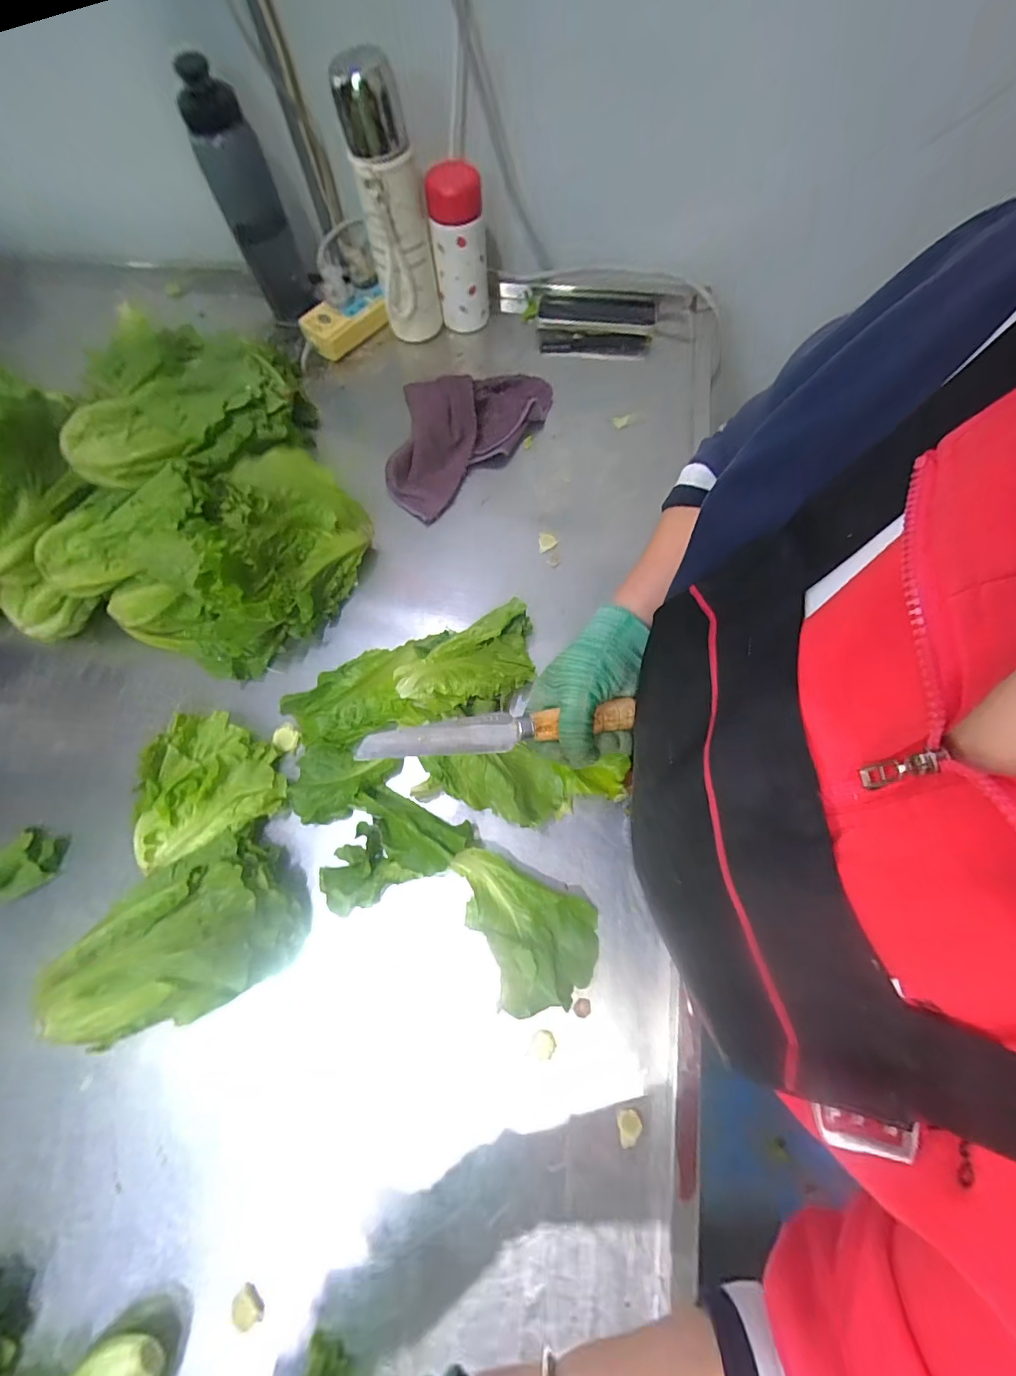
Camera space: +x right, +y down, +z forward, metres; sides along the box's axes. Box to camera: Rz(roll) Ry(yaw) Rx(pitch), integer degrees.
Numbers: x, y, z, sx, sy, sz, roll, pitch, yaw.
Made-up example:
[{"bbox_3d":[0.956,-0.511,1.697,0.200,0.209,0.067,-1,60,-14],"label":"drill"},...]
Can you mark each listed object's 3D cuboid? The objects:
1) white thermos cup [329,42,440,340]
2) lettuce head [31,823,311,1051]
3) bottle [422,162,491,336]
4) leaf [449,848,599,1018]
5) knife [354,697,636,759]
[{"bbox_3d":[-0.134,-0.564,0.594,0.076,0.236,0.081,-11,70,-3],"label":"white thermos cup"},{"bbox_3d":[-0.270,0.206,0.407,0.188,0.074,0.124,-31,72,-9],"label":"lettuce head"},{"bbox_3d":[-0.061,-0.557,0.640,0.067,0.171,0.069,-7,70,-1],"label":"bottle"},{"bbox_3d":[0.004,0.209,0.420,0.137,0.023,0.100,24,72,10],"label":"leaf"},{"bbox_3d":[-0.003,0.030,0.358,0.198,0.012,0.025,-6,70,-11],"label":"knife"}]

